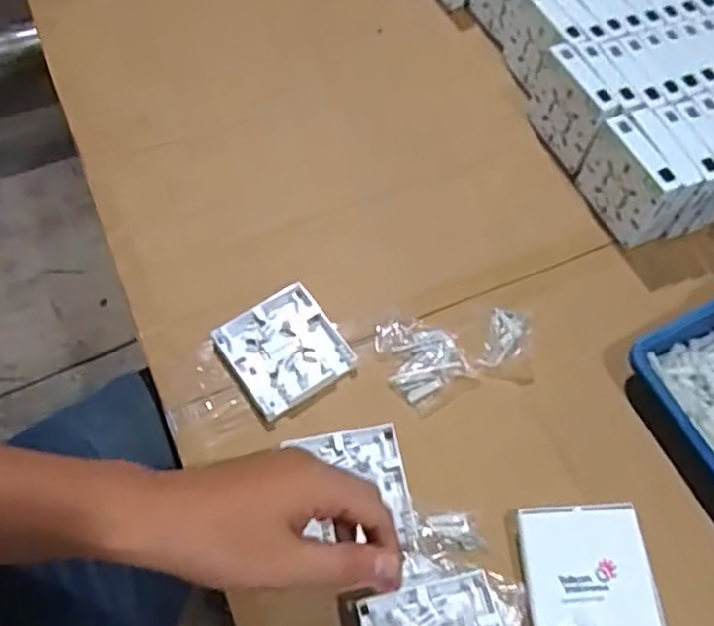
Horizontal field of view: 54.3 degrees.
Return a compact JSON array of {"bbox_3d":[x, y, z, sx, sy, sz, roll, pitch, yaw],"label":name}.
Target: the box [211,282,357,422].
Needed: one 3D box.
[{"bbox_3d":[-0.058,0.031,0.567,0.088,0.017,0.088,-32,67,-19],"label":"box"}]

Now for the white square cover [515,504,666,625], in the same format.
[{"bbox_3d":[0.159,0.178,0.478,0.086,0.010,0.089,-1,60,-4],"label":"white square cover"}]

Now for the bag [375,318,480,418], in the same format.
[{"bbox_3d":[0.056,0.038,0.572,0.066,0.013,0.084,-19,63,-13],"label":"bag"}]

